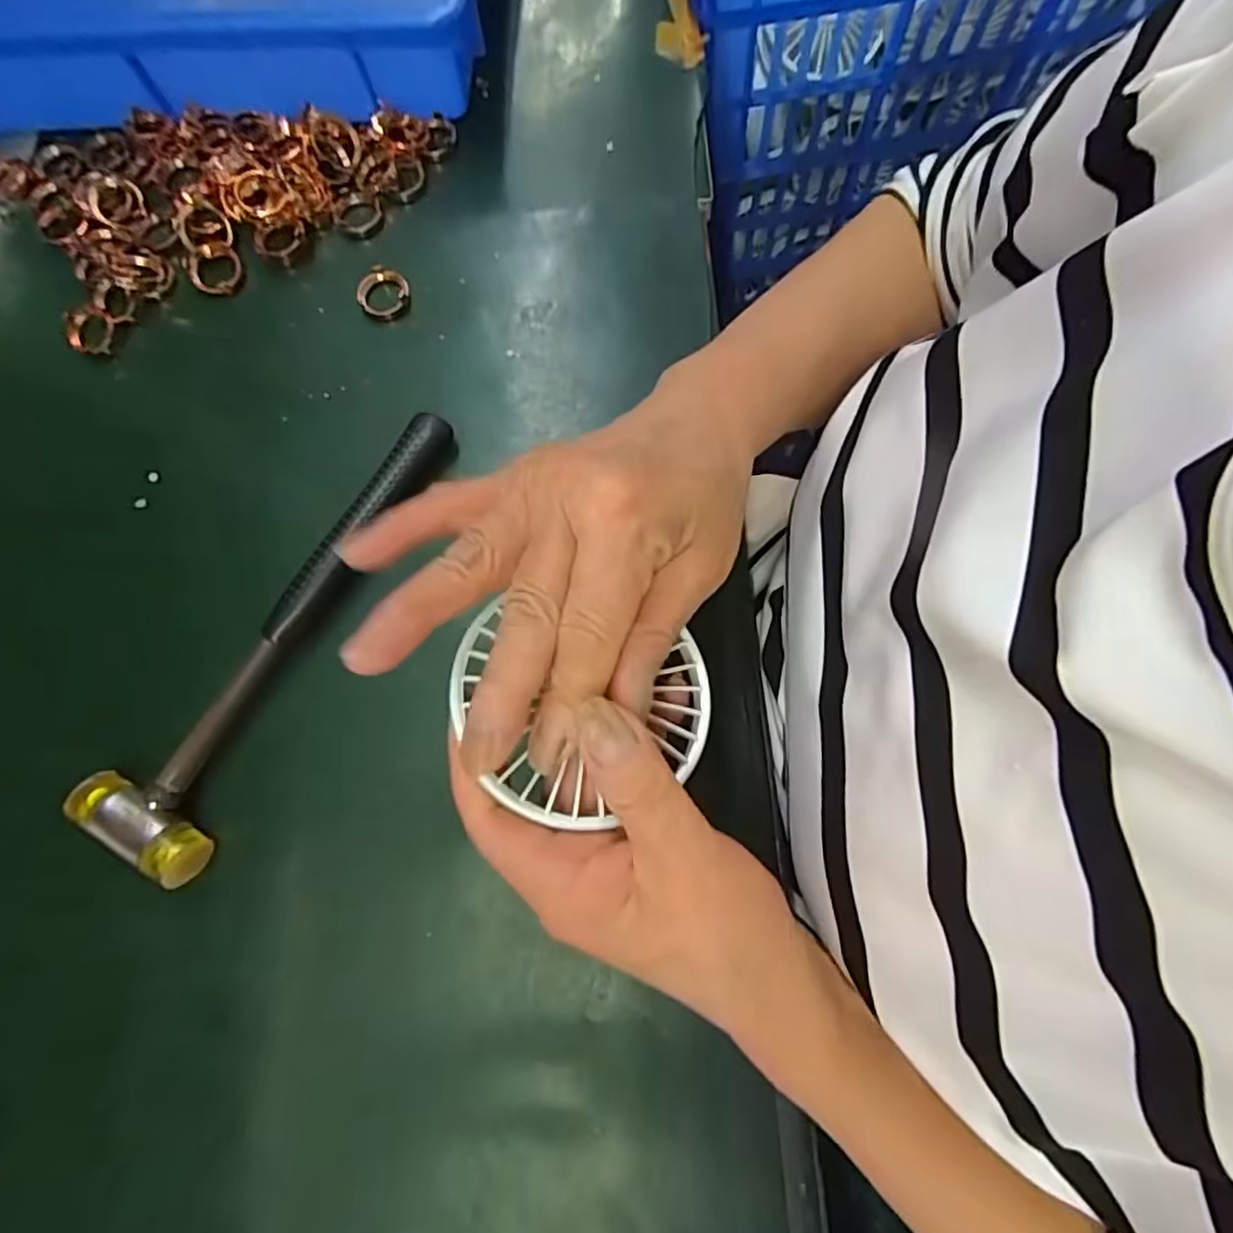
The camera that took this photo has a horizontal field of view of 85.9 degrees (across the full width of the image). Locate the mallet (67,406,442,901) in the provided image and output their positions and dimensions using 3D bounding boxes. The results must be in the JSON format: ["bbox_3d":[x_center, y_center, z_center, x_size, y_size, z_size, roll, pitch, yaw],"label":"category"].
[{"bbox_3d":[-0.149,0.005,0.313,0.059,0.024,0.238,32,79,9],"label":"mallet"}]

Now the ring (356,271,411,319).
[{"bbox_3d":[-0.128,-0.178,0.364,0.028,0.007,0.025,-14,77,-2],"label":"ring"}]

